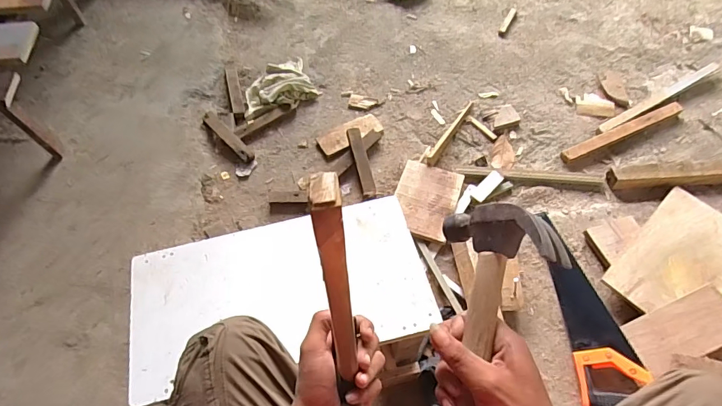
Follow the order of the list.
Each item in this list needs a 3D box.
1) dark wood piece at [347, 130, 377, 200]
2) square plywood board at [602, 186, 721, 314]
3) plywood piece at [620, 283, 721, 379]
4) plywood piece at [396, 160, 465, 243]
[{"bbox_3d":[0.003,-0.097,1.039,0.036,0.022,0.181,-13,77,-7],"label":"dark wood piece"},{"bbox_3d":[0.696,0.128,0.888,0.341,0.016,0.235,-38,64,-23],"label":"square plywood board"},{"bbox_3d":[0.595,0.233,0.792,0.198,0.018,0.099,-24,62,-2],"label":"plywood piece"},{"bbox_3d":[0.154,-0.008,1.000,0.140,0.013,0.201,20,57,5],"label":"plywood piece"}]

